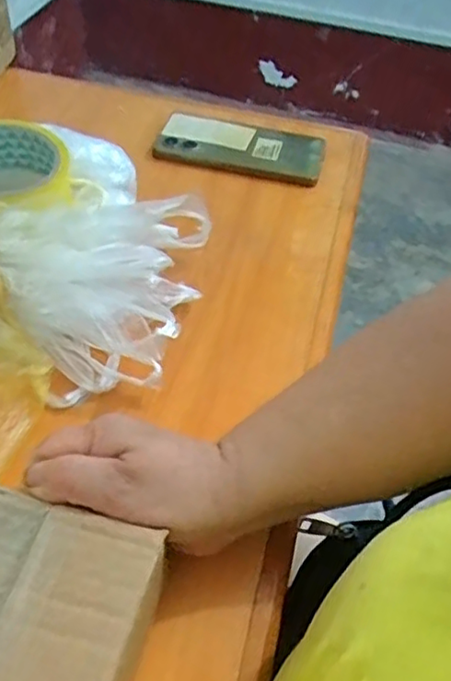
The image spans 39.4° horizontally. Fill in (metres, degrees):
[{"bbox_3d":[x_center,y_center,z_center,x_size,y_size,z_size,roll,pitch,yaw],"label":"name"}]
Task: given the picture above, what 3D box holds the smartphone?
[{"bbox_3d":[0.016,-0.198,0.631,0.165,0.008,0.085,14,49,8],"label":"smartphone"}]

